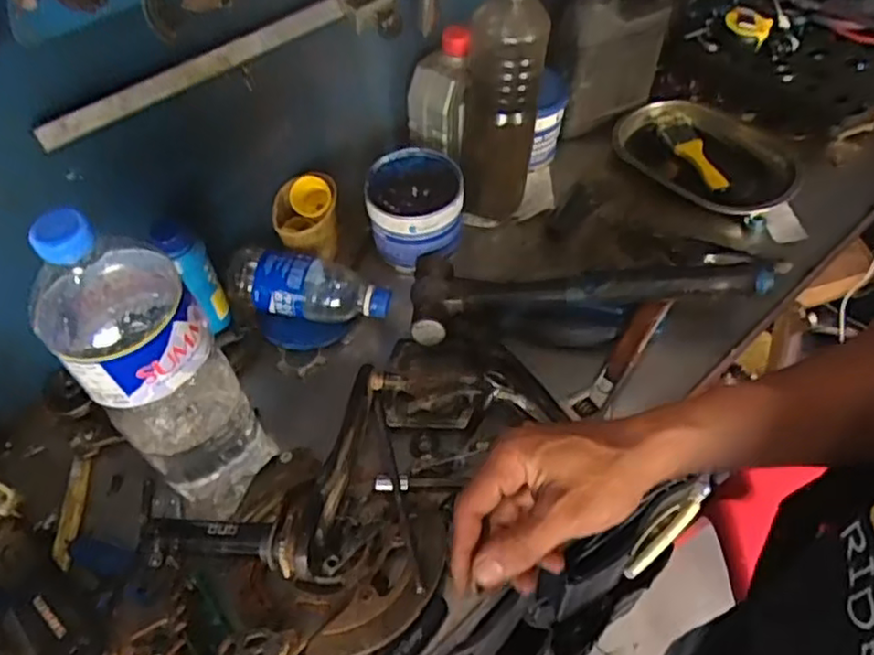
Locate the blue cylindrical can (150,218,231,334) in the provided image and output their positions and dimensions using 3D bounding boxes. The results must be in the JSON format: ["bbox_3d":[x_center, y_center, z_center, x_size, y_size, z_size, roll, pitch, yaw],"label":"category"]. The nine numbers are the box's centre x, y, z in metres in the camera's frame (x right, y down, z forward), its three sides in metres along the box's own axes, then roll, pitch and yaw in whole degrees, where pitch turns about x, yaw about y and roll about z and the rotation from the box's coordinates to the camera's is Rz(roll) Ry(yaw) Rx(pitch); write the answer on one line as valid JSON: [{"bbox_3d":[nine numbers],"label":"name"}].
[{"bbox_3d":[-0.233,-0.049,0.636,0.051,0.133,0.043,29,61,23],"label":"blue cylindrical can"}]

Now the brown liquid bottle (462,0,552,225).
[{"bbox_3d":[0.067,-0.225,0.685,0.074,0.278,0.066,5,54,8],"label":"brown liquid bottle"}]

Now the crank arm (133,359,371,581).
[{"bbox_3d":[-0.143,0.105,0.570,0.156,0.047,0.205,3,54,6],"label":"crank arm"}]

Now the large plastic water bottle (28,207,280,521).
[{"bbox_3d":[-0.200,0.034,0.496,0.086,0.319,0.094,-26,56,-14],"label":"large plastic water bottle"}]

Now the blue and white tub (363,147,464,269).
[{"bbox_3d":[-0.023,-0.129,0.722,0.101,0.074,0.103,-1,54,3],"label":"blue and white tub"}]

